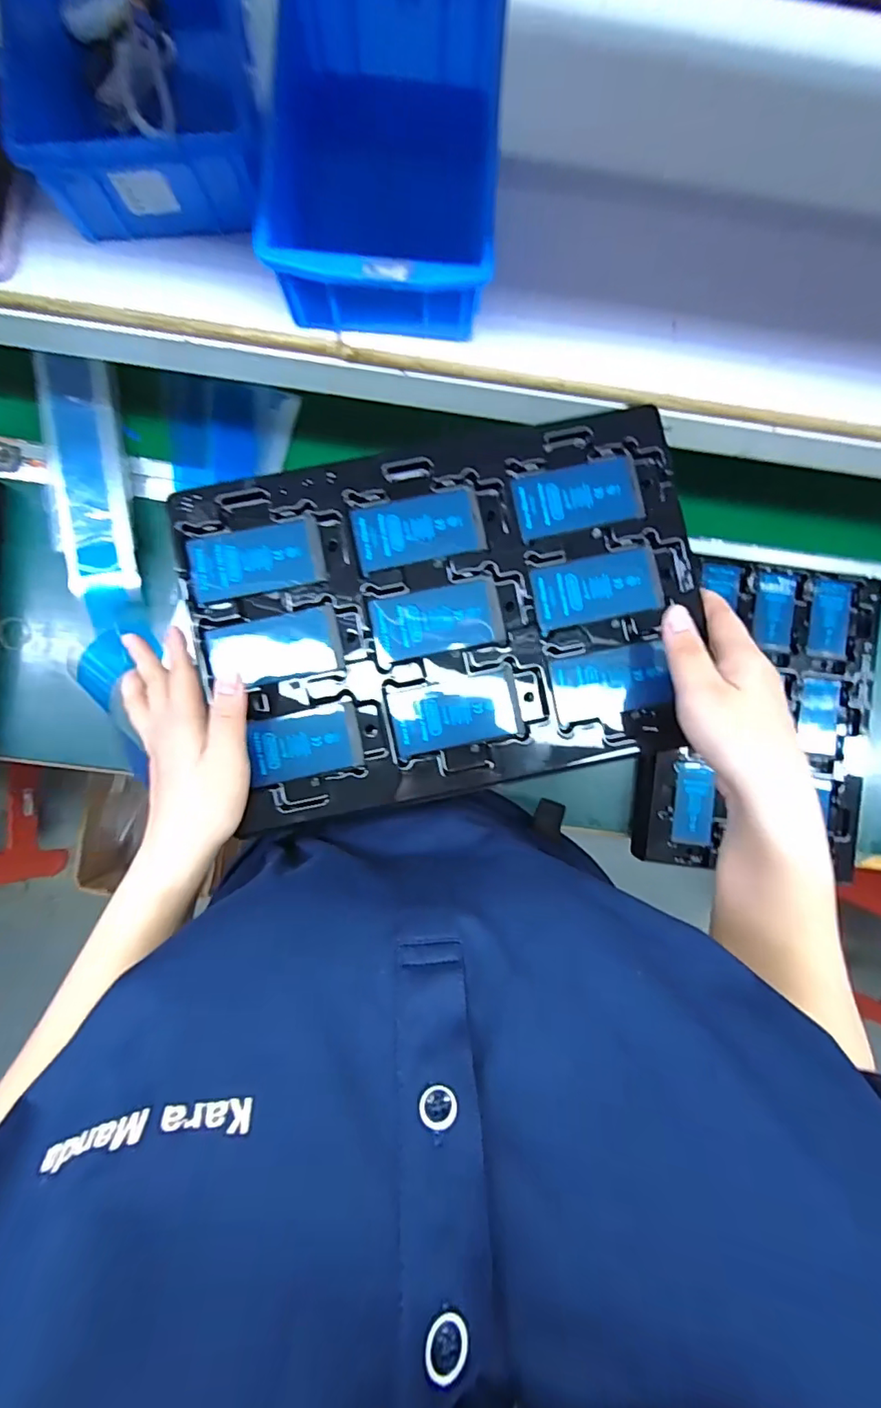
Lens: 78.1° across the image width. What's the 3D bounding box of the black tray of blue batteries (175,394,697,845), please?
[{"bbox_3d":[0.008,-0.057,0.360,0.319,0.018,0.224,-13,88,-3],"label":"black tray of blue batteries"}]

